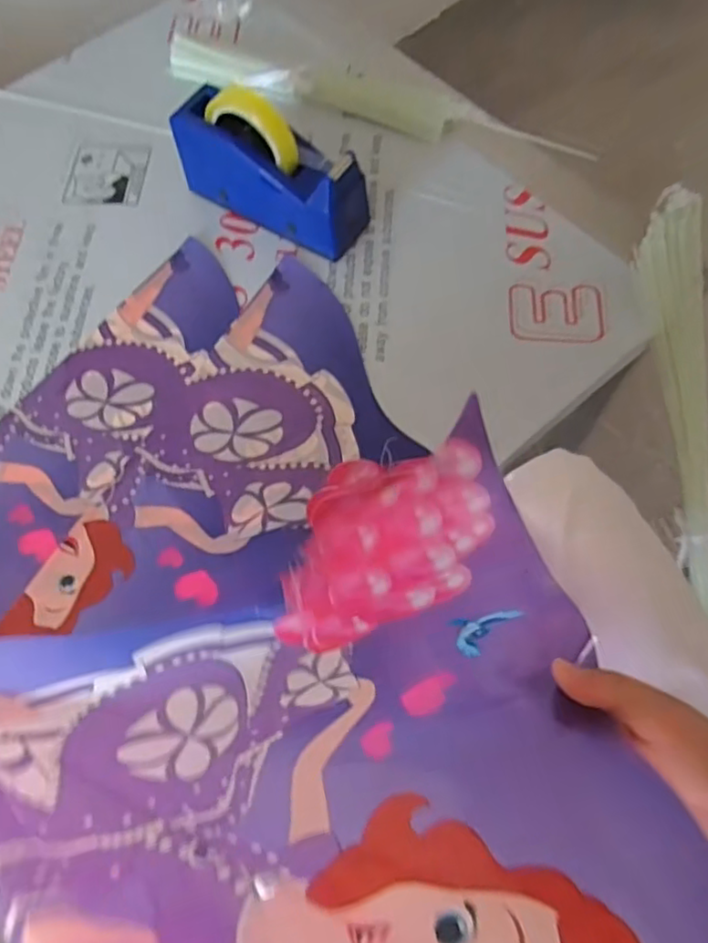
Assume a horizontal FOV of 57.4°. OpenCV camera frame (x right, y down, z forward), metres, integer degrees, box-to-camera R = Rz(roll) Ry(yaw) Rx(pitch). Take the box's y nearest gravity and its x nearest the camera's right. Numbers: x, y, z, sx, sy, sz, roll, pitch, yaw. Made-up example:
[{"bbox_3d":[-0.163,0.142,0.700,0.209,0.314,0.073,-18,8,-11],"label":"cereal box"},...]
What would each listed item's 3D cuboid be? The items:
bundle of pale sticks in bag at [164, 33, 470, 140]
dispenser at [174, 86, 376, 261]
[{"bbox_3d":[-0.051,-0.480,0.797,0.379,0.027,0.075,19,68,10],"label":"bundle of pale sticks in bag"},{"bbox_3d":[-0.087,-0.319,0.675,0.206,0.122,0.074,31,70,14],"label":"dispenser"}]

